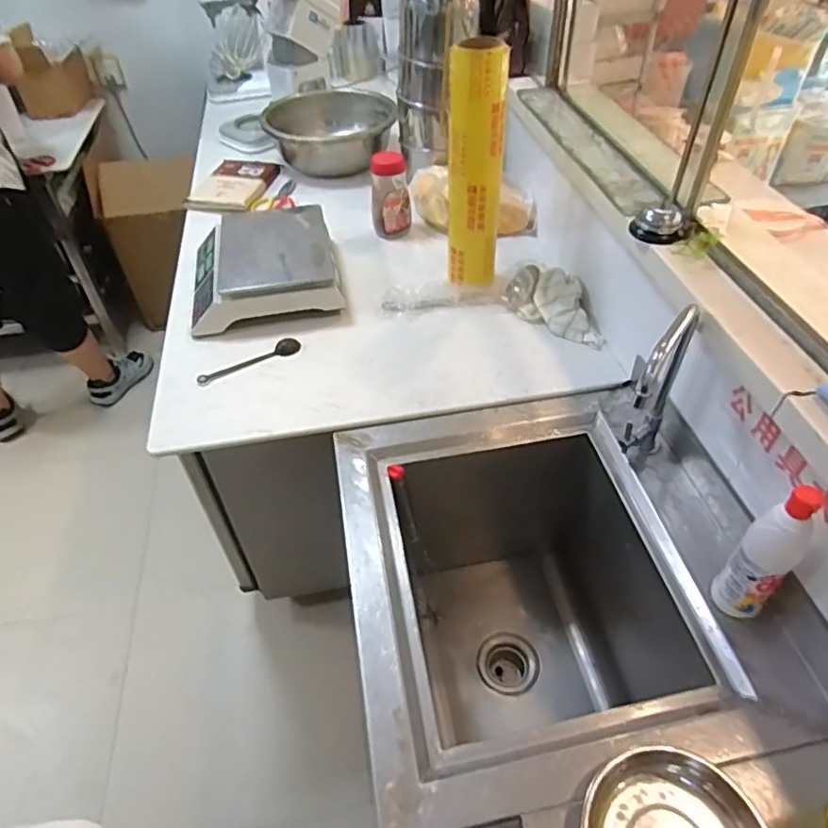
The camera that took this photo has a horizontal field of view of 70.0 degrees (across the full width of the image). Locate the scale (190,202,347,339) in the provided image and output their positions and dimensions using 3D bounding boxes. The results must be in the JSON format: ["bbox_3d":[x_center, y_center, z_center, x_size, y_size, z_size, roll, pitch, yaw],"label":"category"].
[{"bbox_3d":[-0.337,-0.337,1.345,0.314,0.095,0.358,-10,46,-7],"label":"scale"}]

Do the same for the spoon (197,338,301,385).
[{"bbox_3d":[-0.327,-0.105,1.175,0.208,0.016,0.043,-24,50,-20],"label":"spoon"}]

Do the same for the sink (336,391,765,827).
[{"bbox_3d":[0.156,0.360,1.019,0.480,0.452,0.608,-8,46,-6],"label":"sink"}]

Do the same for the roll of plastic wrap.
[{"bbox_3d":[0.120,-0.452,1.155,0.085,0.484,0.079,25,52,24],"label":"roll of plastic wrap"}]

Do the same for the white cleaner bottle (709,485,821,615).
[{"bbox_3d":[0.433,0.172,0.723,0.053,0.230,0.063,-33,53,-26],"label":"white cleaner bottle"}]

